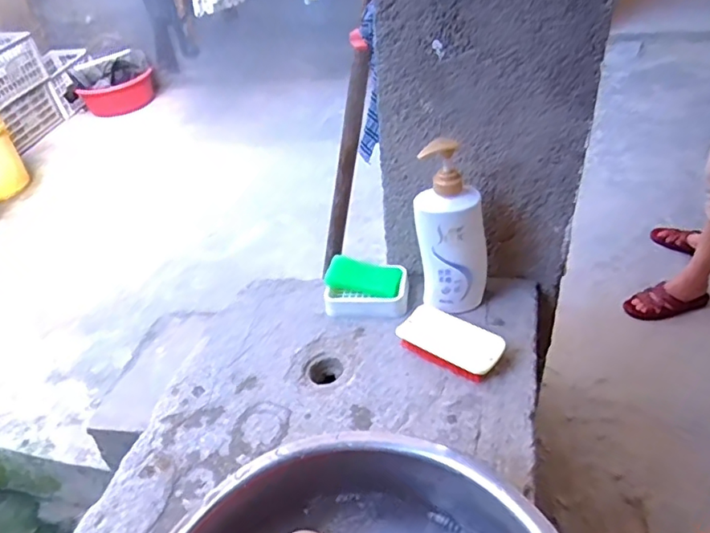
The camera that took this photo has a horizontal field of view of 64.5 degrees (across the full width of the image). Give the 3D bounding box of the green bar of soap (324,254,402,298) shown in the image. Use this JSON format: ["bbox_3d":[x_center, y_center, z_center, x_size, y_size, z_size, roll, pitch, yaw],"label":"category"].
[{"bbox_3d":[0.013,0.016,0.826,0.113,0.018,0.054,10,62,17],"label":"green bar of soap"}]

